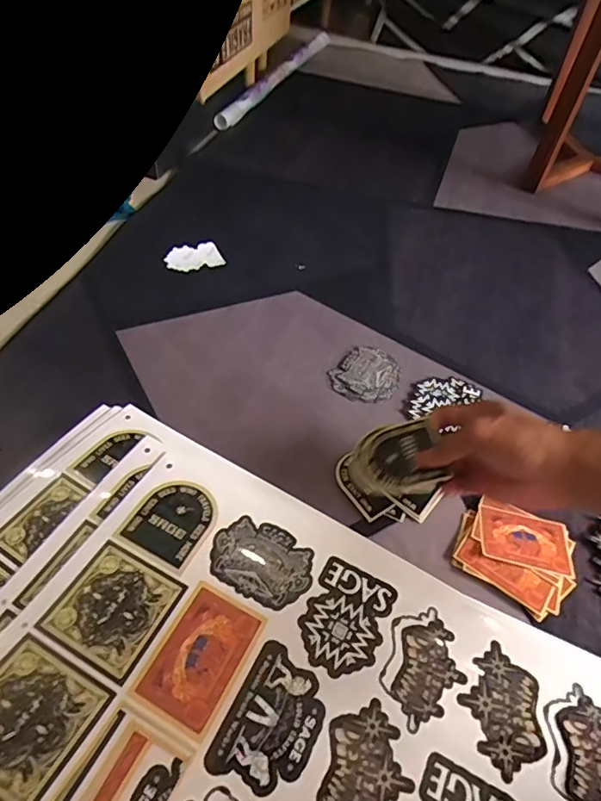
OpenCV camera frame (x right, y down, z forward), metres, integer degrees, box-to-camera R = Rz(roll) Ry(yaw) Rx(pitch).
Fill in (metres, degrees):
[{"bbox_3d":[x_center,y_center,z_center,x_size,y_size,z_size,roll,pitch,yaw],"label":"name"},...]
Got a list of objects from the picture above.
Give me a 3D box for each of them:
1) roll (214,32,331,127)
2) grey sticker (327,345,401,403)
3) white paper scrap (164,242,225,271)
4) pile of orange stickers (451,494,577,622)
[{"bbox_3d":[-0.039,-0.714,1.116,0.037,0.028,0.591,20,51,10],"label":"roll"},{"bbox_3d":[0.075,-0.031,0.575,0.072,0.004,0.082,31,54,18],"label":"grey sticker"},{"bbox_3d":[-0.144,-0.195,0.691,0.073,0.008,0.046,-19,55,-21],"label":"white paper scrap"},{"bbox_3d":[0.190,0.132,0.449,0.096,0.004,0.090,24,52,13],"label":"pile of orange stickers"}]

